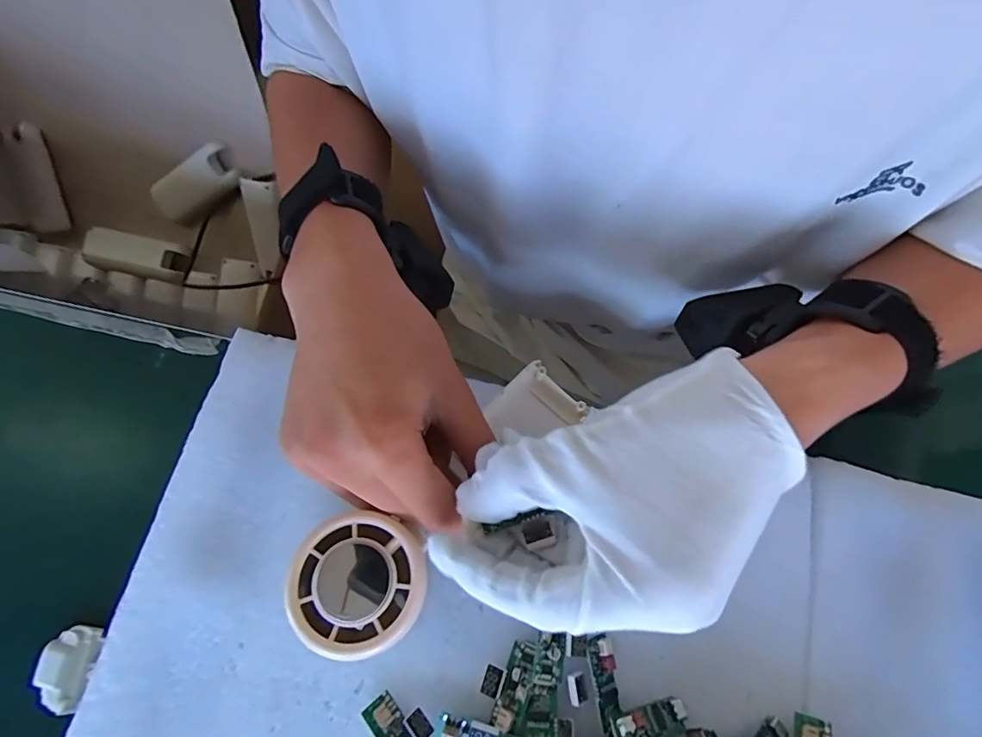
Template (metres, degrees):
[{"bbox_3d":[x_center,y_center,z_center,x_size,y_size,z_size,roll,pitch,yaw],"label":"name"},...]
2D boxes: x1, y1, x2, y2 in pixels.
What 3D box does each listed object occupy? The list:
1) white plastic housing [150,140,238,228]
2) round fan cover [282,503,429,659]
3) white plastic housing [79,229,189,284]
[{"bbox_3d":[-0.283,-0.175,0.489,0.105,0.039,0.036,-26,72,24],"label":"white plastic housing"},{"bbox_3d":[-0.054,0.086,0.204,0.052,0.009,0.052,0,73,0],"label":"round fan cover"},{"bbox_3d":[-0.373,-0.120,0.533,0.099,0.026,0.041,9,73,3],"label":"white plastic housing"}]

